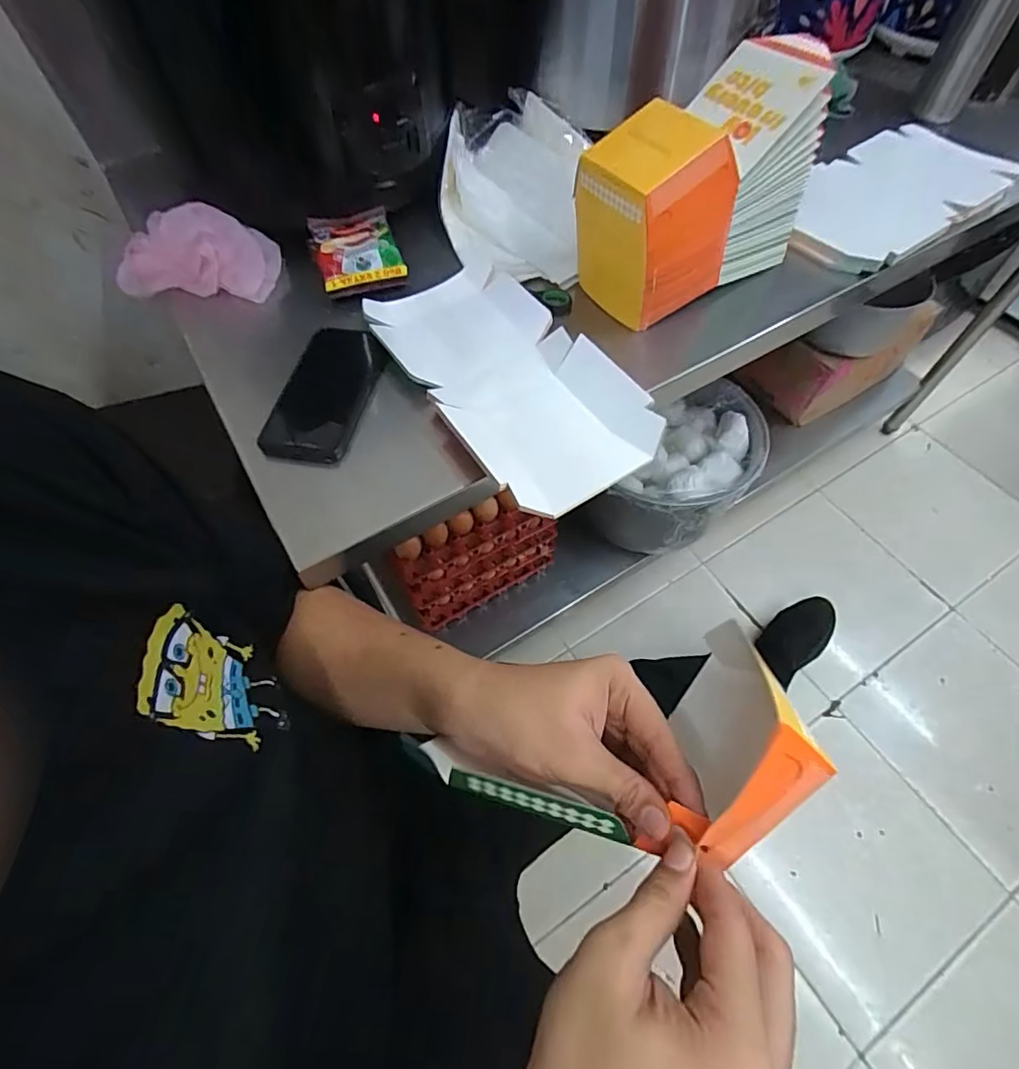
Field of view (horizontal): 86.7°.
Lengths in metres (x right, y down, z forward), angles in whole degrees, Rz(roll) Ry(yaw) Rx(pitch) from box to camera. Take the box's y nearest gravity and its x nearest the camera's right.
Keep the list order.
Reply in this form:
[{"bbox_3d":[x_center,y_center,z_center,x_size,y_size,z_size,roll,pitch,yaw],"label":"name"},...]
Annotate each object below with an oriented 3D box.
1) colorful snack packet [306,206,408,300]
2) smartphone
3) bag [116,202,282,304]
[{"bbox_3d":[-0.176,-0.323,0.625,0.095,0.033,0.122,-20,61,-10],"label":"colorful snack packet"},{"bbox_3d":[-0.185,-0.139,0.542,0.081,0.012,0.161,12,66,3],"label":"smartphone"},{"bbox_3d":[-0.359,-0.322,0.611,0.172,0.077,0.078,0,60,2],"label":"bag"}]

